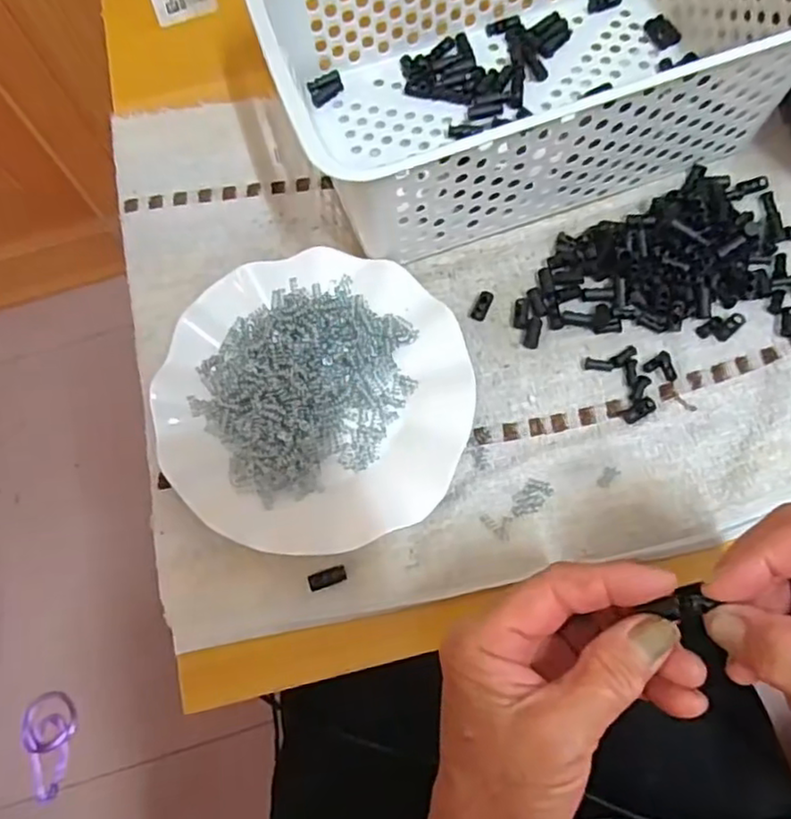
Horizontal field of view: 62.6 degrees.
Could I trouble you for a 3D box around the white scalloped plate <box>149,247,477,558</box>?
[{"bbox_3d":[-0.048,-0.008,0.388,0.177,0.023,0.179,-1,71,2],"label":"white scalloped plate"}]

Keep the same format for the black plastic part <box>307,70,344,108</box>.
[{"bbox_3d":[-0.050,-0.235,0.476,0.026,0.006,0.021,-25,72,-6],"label":"black plastic part"}]

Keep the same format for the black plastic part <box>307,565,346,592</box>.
[{"bbox_3d":[-0.038,0.093,0.361,0.021,0.004,0.009,-19,71,-4],"label":"black plastic part"}]

